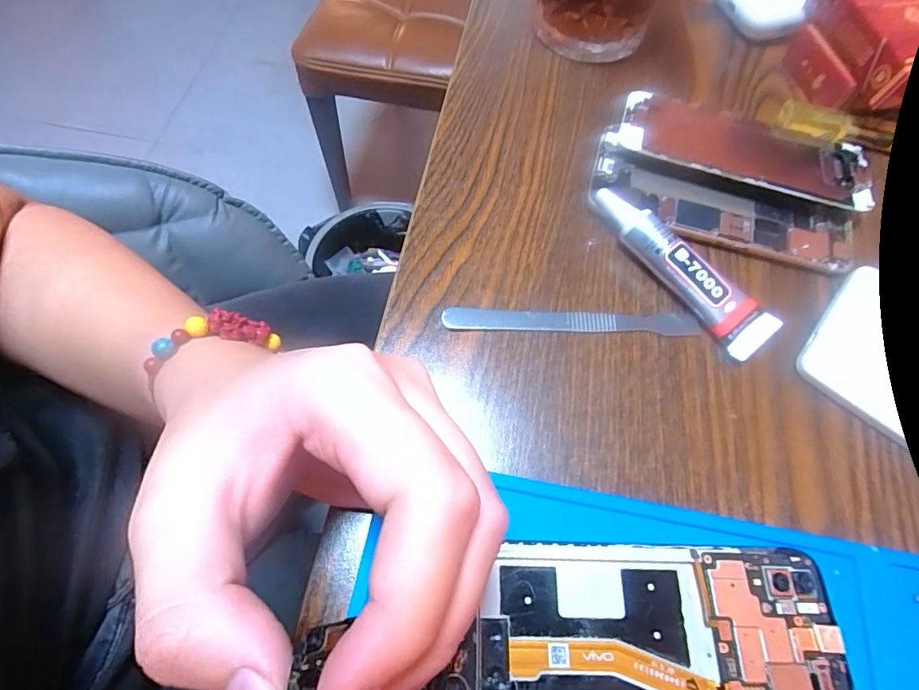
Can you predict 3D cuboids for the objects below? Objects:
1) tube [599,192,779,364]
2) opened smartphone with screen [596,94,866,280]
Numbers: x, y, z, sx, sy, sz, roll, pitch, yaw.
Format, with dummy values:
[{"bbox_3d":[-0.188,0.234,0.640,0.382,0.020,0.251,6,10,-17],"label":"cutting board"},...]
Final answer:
[{"bbox_3d":[0.106,-0.038,0.234,0.025,0.018,0.103,-37,72,-17],"label":"tube"},{"bbox_3d":[0.149,-0.096,0.267,0.139,0.012,0.103,18,66,6],"label":"opened smartphone with screen"}]

